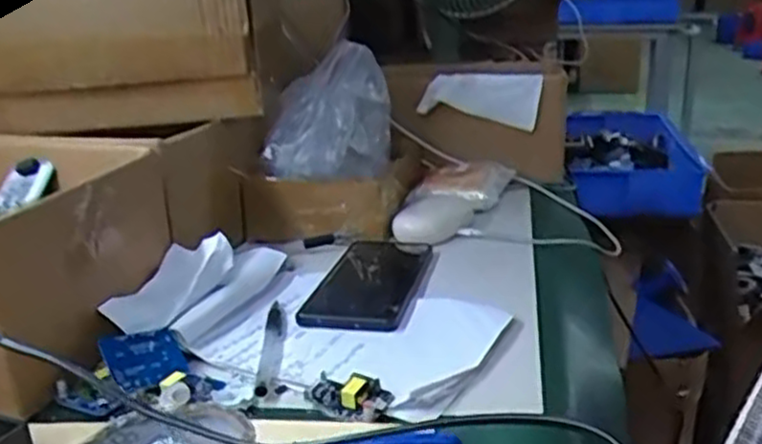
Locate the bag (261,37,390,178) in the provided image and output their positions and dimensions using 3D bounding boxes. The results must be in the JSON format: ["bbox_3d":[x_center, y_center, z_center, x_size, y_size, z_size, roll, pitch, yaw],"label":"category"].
[{"bbox_3d":[-0.053,-0.109,0.779,0.116,0.118,0.138,-2,19,4],"label":"bag"}]

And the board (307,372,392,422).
[{"bbox_3d":[-0.022,0.104,0.466,0.050,0.016,0.032,7,22,28],"label":"board"}]

